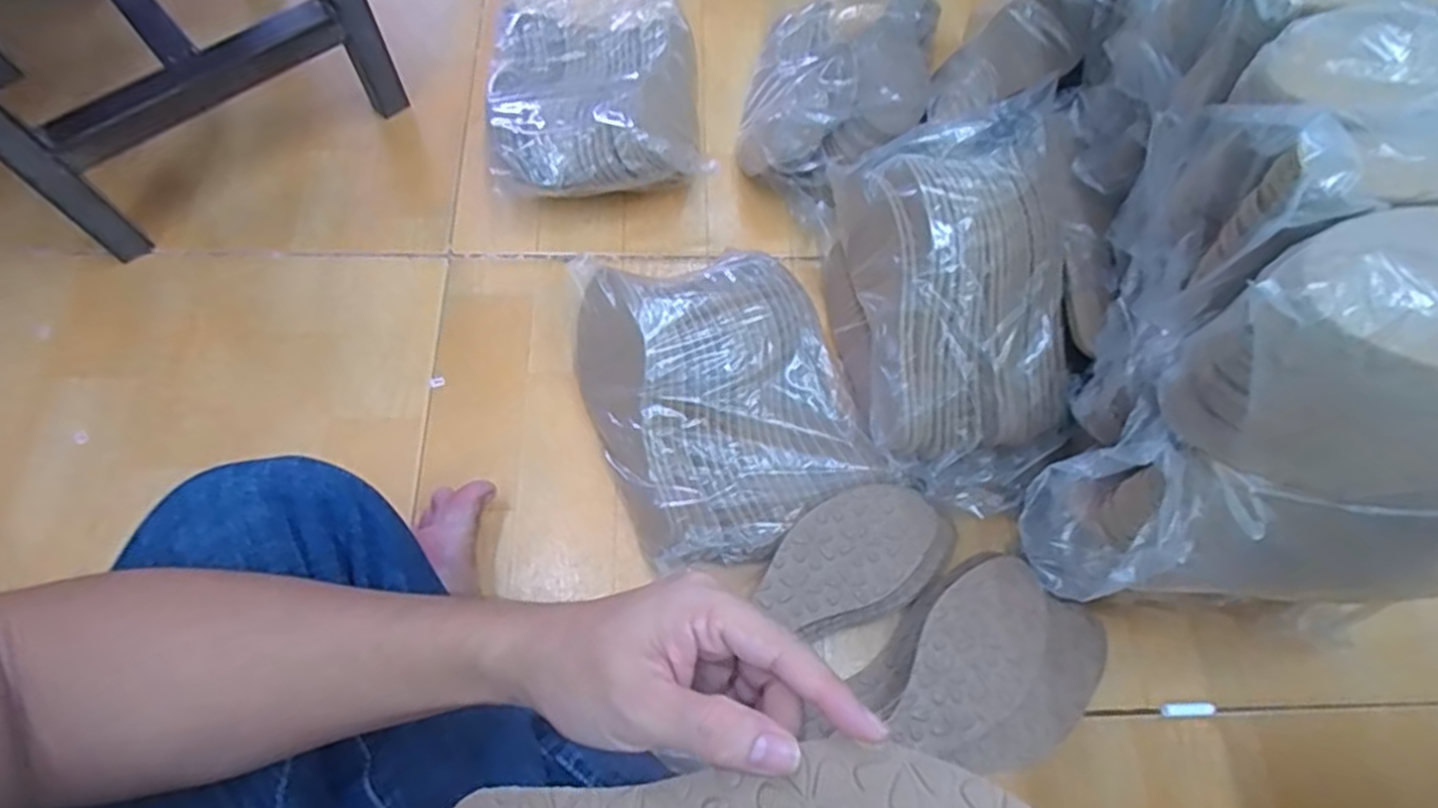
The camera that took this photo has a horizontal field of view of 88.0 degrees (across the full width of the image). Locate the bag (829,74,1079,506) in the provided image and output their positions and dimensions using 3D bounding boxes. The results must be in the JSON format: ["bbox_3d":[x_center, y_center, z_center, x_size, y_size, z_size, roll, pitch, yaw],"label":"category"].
[{"bbox_3d":[0.198,-0.074,0.583,0.176,0.152,0.276,-6,67,-6],"label":"bag"}]

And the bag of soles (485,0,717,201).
[{"bbox_3d":[-0.120,-0.322,0.728,0.198,0.076,0.297,-5,66,-5],"label":"bag of soles"}]

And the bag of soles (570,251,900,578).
[{"bbox_3d":[0.003,-0.006,0.602,0.208,0.077,0.233,-12,67,-9],"label":"bag of soles"}]

